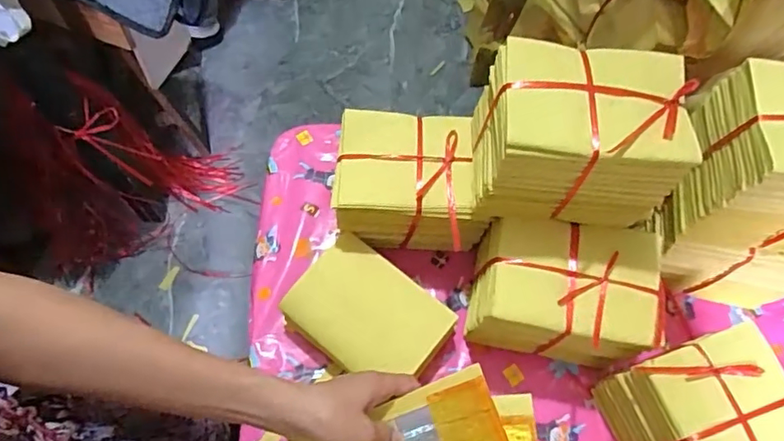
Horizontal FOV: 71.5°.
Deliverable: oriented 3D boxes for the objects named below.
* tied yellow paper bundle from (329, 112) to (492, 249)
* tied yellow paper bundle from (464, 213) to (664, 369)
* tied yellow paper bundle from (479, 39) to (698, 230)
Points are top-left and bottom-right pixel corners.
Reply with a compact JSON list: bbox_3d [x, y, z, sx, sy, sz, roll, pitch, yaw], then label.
[{"bbox_3d":[0.021,-0.033,0.622,0.161,0.120,0.131,3,65,0],"label":"tied yellow paper bundle"},{"bbox_3d":[0.178,0.079,0.590,0.168,0.138,0.117,12,65,4],"label":"tied yellow paper bundle"},{"bbox_3d":[0.170,-0.078,0.518,0.168,0.126,0.119,3,65,0],"label":"tied yellow paper bundle"}]

